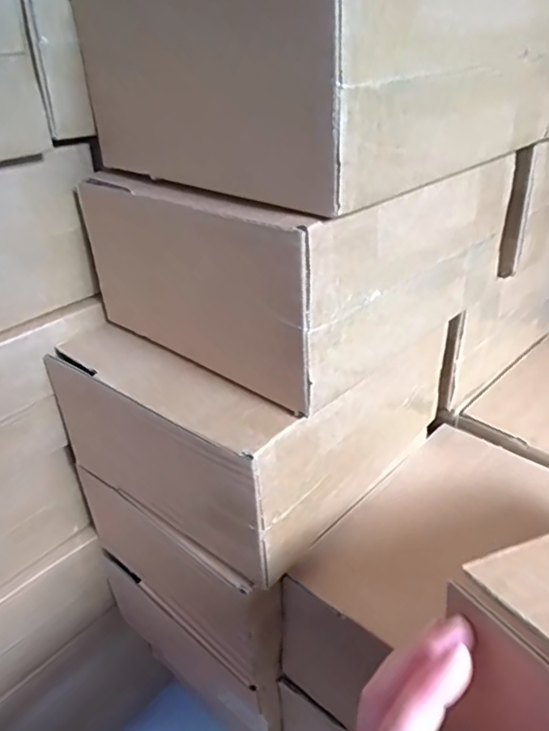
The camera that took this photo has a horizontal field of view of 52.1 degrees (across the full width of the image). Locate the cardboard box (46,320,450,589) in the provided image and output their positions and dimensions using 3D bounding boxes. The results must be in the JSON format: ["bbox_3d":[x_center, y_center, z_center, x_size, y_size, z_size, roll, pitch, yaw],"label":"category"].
[{"bbox_3d":[-0.016,0.021,0.509,0.234,0.133,0.251,27,42,31],"label":"cardboard box"}]

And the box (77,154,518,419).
[{"bbox_3d":[0.023,-0.105,0.463,0.302,0.144,0.230,-28,44,-36],"label":"box"}]

